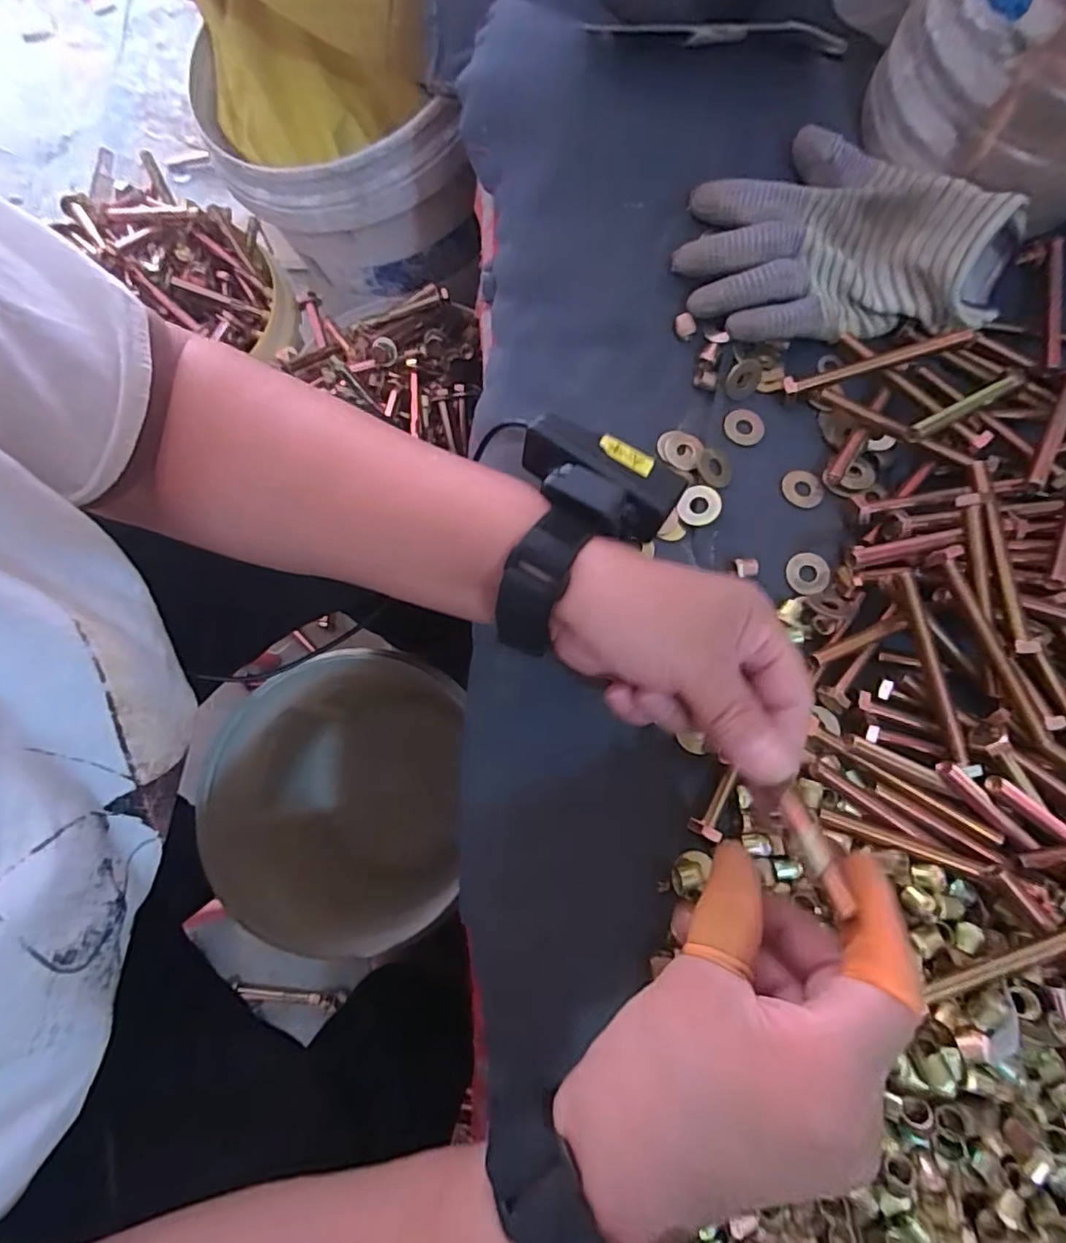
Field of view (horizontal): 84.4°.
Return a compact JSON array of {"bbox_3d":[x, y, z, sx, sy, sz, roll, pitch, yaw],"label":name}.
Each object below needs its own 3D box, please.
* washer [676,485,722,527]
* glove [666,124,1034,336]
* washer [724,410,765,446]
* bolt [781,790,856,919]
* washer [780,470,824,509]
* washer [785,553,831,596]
[{"bbox_3d":[0.096,-0.067,0.341,0.024,0.005,0.024,1,73,-2],"label":"washer"},{"bbox_3d":[0.194,-0.232,0.363,0.206,0.049,0.116,3,76,-1],"label":"glove"},{"bbox_3d":[0.130,-0.119,0.361,0.024,0.004,0.022,1,73,-2],"label":"washer"},{"bbox_3d":[0.100,0.081,0.208,0.008,0.006,0.044,-9,49,-4],"label":"bolt"},{"bbox_3d":[0.161,-0.080,0.349,0.024,0.004,0.025,1,73,-2],"label":"washer"},{"bbox_3d":[0.159,-0.027,0.339,0.025,0.004,0.024,4,87,2],"label":"washer"}]

